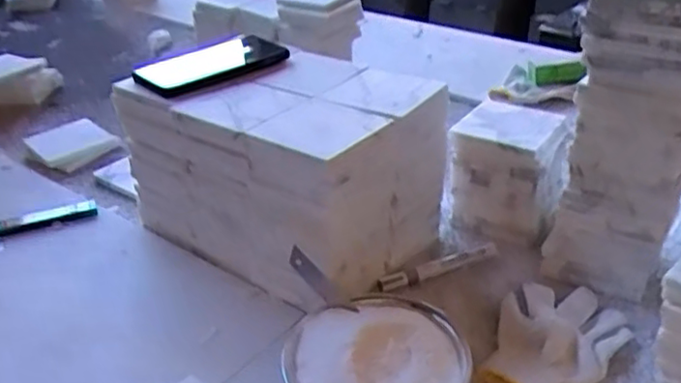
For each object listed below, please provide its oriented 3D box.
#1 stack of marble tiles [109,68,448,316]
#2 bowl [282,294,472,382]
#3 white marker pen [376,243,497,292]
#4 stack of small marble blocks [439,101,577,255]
[{"bbox_3d":[-0.063,-0.037,0.746,0.305,0.178,0.218,23,40,32],"label":"stack of marble tiles"},{"bbox_3d":[0.029,0.145,0.555,0.137,0.046,0.142,0,33,0],"label":"bowl"},{"bbox_3d":[0.105,0.080,0.711,0.142,0.012,0.020,-14,35,-20],"label":"white marker pen"},{"bbox_3d":[0.193,-0.016,0.775,0.120,0.135,0.120,16,36,24],"label":"stack of small marble blocks"}]

